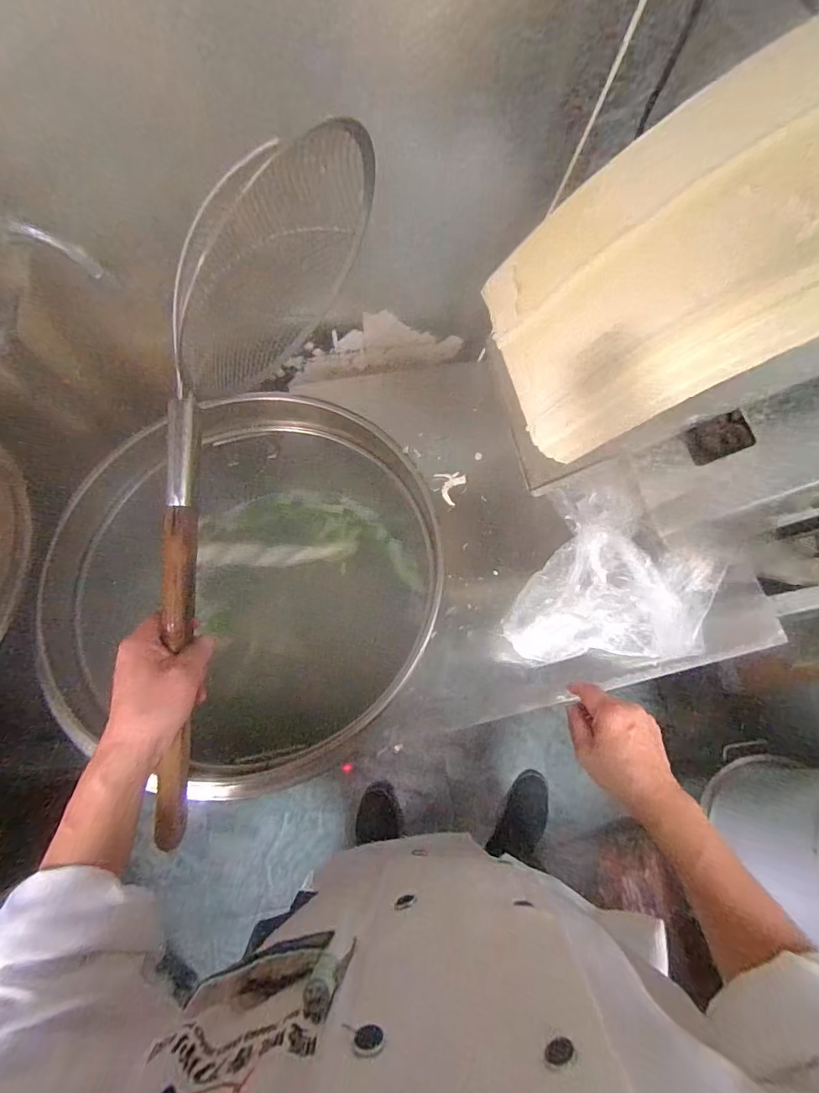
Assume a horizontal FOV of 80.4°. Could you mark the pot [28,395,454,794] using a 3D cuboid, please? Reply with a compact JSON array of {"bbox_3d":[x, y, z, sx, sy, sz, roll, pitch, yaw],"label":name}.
[{"bbox_3d":[-0.203,0.071,0.749,0.491,0.302,0.507,0,69,0],"label":"pot"}]

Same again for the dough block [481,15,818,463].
[{"bbox_3d":[0.212,-0.217,0.363,0.309,0.069,0.195,-27,66,33],"label":"dough block"}]

